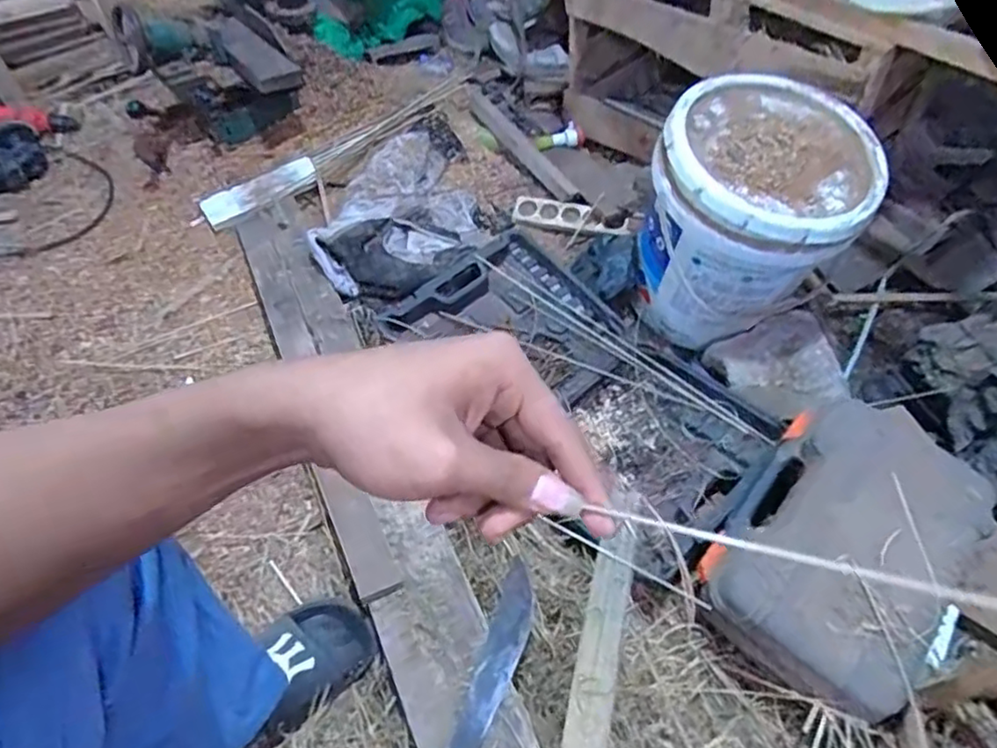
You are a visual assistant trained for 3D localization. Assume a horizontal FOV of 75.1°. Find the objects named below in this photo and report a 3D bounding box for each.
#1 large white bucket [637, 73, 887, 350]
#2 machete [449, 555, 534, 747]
[{"bbox_3d":[0.379,-0.220,1.006,0.279,0.345,0.292,2,49,-2],"label":"large white bucket"},{"bbox_3d":[-0.020,0.363,0.666,0.066,0.027,0.359,11,49,5],"label":"machete"}]

